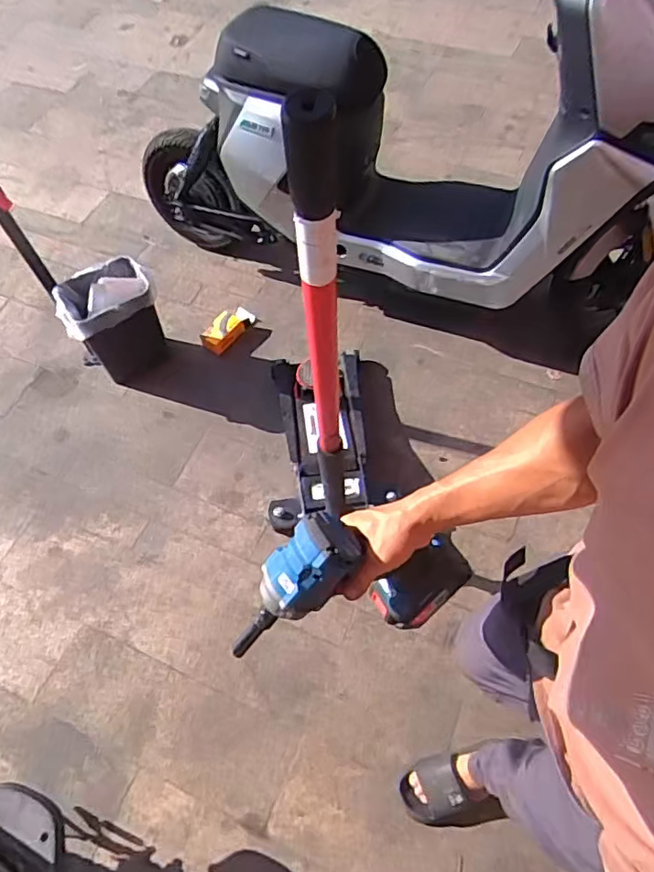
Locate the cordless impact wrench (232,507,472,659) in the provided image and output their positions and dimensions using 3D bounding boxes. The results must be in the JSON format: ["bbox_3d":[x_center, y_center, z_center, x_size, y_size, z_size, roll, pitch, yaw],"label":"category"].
[{"bbox_3d":[0.034,0.154,0.635,0.250,0.174,0.080,6,41,-34],"label":"cordless impact wrench"}]

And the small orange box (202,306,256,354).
[{"bbox_3d":[-0.305,-0.336,1.807,0.093,0.054,0.177,31,66,19],"label":"small orange box"}]

